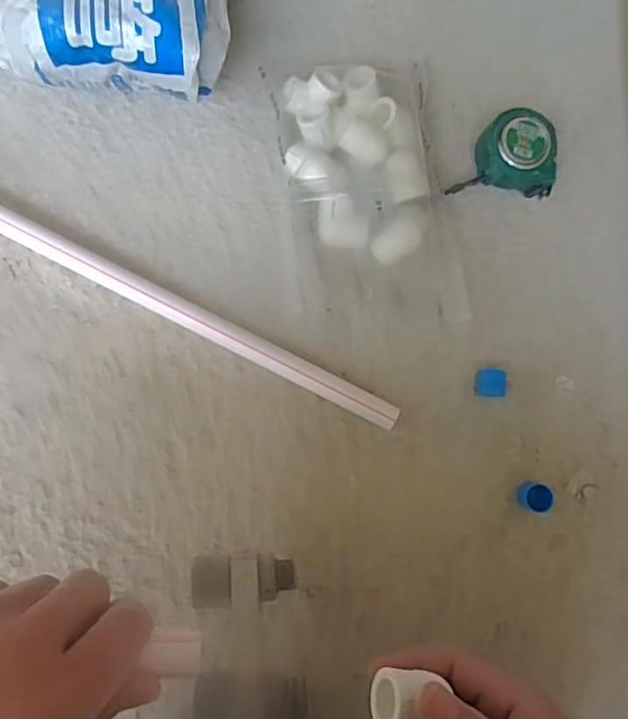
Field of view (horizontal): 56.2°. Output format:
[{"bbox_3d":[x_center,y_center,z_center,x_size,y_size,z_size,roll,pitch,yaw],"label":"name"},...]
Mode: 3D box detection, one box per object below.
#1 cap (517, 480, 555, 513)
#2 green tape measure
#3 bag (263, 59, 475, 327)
[{"bbox_3d":[0.179,0.111,0.477,0.025,0.020,0.022,13,80,-2],"label":"cap"},{"bbox_3d":[0.165,-0.176,0.508,0.083,0.045,0.067,9,81,-3],"label":"green tape measure"},{"bbox_3d":[0.044,-0.146,0.502,0.141,0.035,0.243,-8,82,-6],"label":"bag"}]

